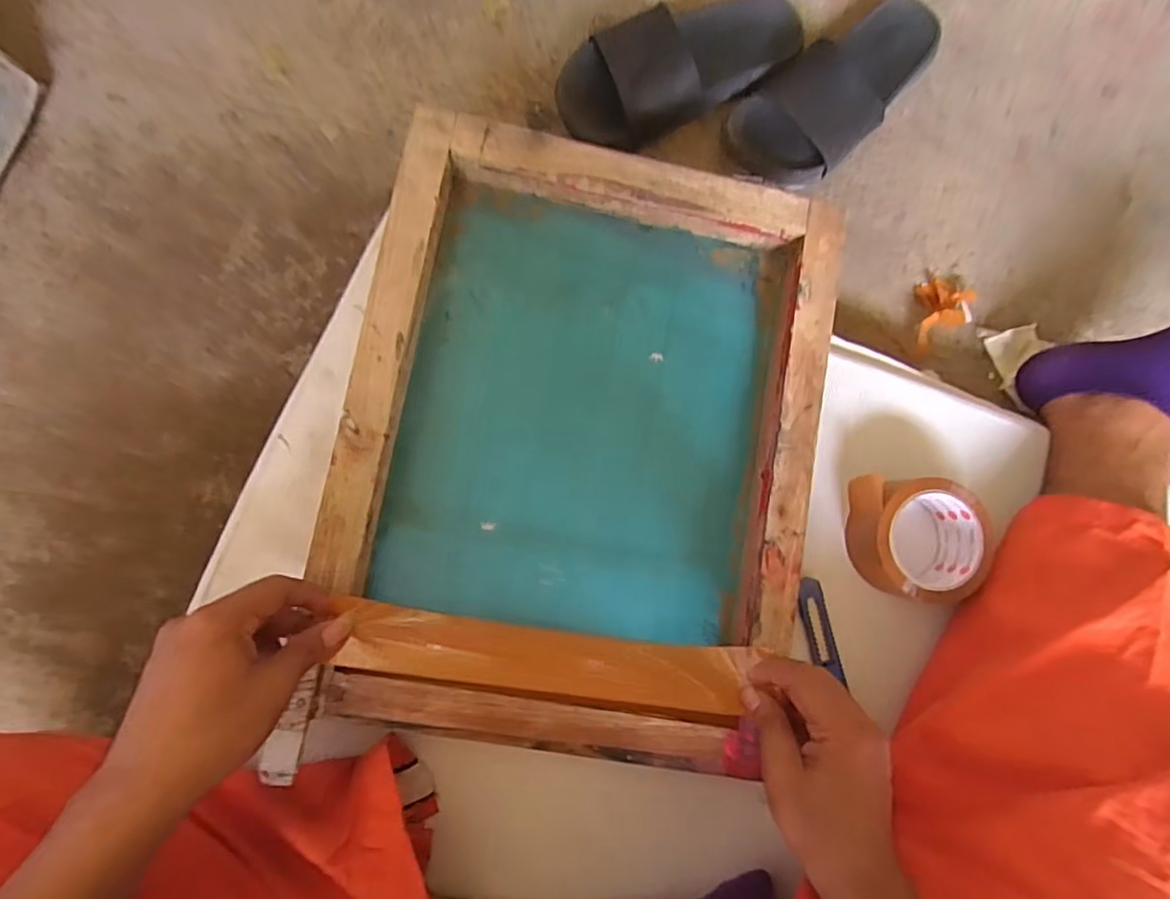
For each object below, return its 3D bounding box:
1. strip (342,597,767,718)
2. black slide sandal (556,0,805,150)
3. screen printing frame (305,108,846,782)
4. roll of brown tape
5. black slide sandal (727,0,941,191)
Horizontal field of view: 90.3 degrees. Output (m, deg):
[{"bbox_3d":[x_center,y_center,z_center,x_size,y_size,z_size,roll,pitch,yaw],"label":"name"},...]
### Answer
[{"bbox_3d":[-0.027,0.157,0.433,0.286,0.041,0.054,8,84,-2],"label":"strip"},{"bbox_3d":[0.096,-0.395,0.583,0.263,0.066,0.112,-31,89,-8],"label":"black slide sandal"},{"bbox_3d":[0.002,-0.008,0.472,0.361,0.056,0.460,10,83,-6],"label":"screen printing frame"},{"bbox_3d":[0.283,0.077,0.496,0.097,0.058,0.095,1,84,-7],"label":"roll of brown tape"},{"bbox_3d":[0.268,-0.381,0.607,0.114,0.067,0.259,45,81,-1],"label":"black slide sandal"}]

